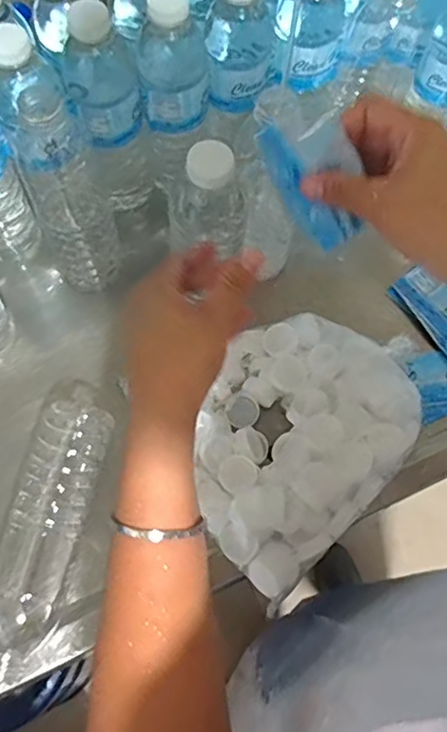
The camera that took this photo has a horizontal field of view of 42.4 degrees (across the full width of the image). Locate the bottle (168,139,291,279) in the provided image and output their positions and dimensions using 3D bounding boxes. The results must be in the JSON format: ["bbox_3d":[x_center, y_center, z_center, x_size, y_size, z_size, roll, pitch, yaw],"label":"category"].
[{"bbox_3d":[0.008,-0.119,0.462,0.064,0.186,0.055,37,97,14],"label":"bottle"}]

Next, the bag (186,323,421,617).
[{"bbox_3d":[0.059,0.061,0.487,0.160,0.046,0.217,35,70,13],"label":"bag"}]

